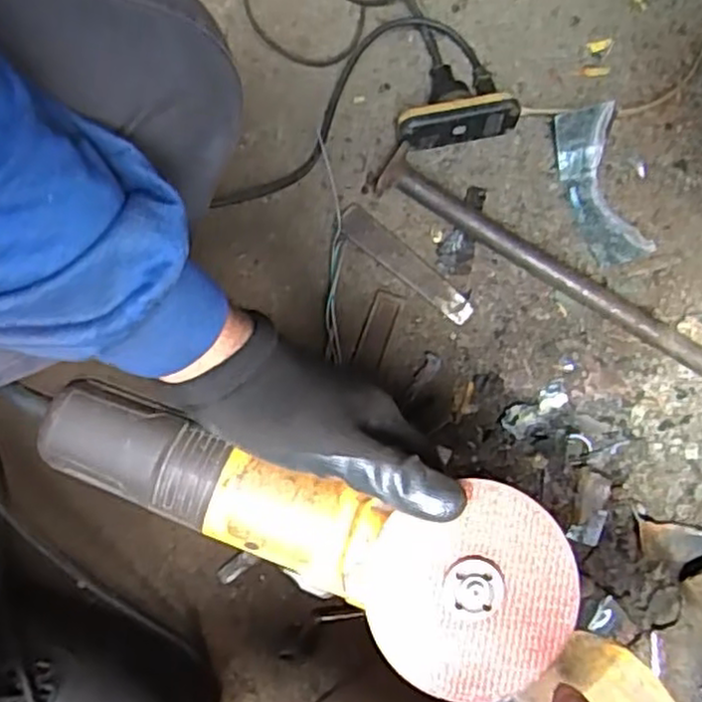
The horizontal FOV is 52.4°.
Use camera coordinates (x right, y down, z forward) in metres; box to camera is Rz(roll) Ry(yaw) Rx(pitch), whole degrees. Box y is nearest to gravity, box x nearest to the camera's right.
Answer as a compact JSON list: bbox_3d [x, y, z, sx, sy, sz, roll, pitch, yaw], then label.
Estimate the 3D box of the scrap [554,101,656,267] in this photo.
[{"bbox_3d":[0.226,-0.147,0.643,0.053,0.040,0.143,-15,79,-3],"label":"scrap"}]

